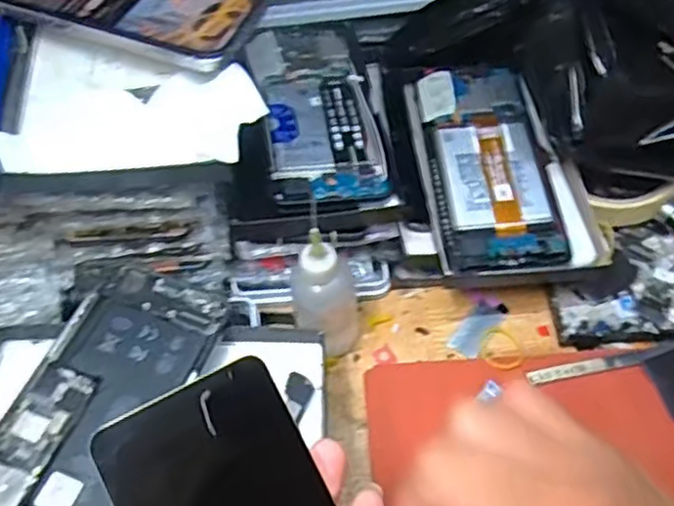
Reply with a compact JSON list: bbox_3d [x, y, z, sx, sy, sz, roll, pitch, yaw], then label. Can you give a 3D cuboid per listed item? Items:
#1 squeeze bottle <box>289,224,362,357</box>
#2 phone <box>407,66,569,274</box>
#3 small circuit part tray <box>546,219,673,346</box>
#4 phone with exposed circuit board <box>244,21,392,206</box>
[{"bbox_3d":[-0.006,0.027,0.387,0.038,0.090,0.036,-6,55,-3],"label":"squeeze bottle"},{"bbox_3d":[0.095,-0.061,0.442,0.081,0.014,0.159,-4,56,-2],"label":"phone"},{"bbox_3d":[0.184,0.017,0.441,0.096,0.018,0.082,-5,56,-3],"label":"small circuit part tray"},{"bbox_3d":[-0.015,-0.097,0.452,0.072,0.013,0.156,-9,56,-6],"label":"phone with exposed circuit board"}]

